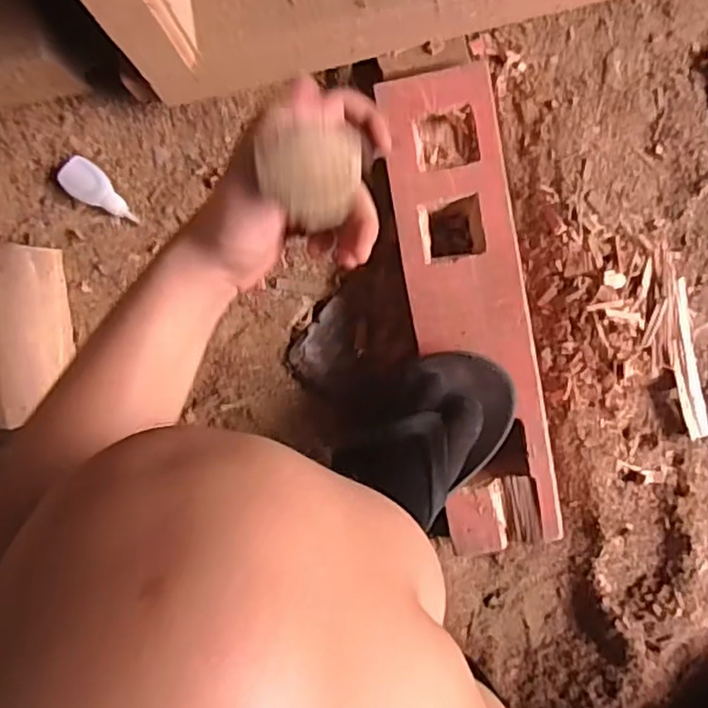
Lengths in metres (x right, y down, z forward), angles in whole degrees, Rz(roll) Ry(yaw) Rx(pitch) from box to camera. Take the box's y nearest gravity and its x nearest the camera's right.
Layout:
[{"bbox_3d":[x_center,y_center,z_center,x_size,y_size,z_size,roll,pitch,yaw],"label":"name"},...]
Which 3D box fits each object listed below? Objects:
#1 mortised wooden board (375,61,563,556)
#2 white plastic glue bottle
[{"bbox_3d":[0.102,-0.031,0.569,0.098,0.039,0.407,-11,96,8],"label":"mortised wooden board"},{"bbox_3d":[-0.241,-0.153,0.616,0.081,0.015,0.034,40,99,1],"label":"white plastic glue bottle"}]

